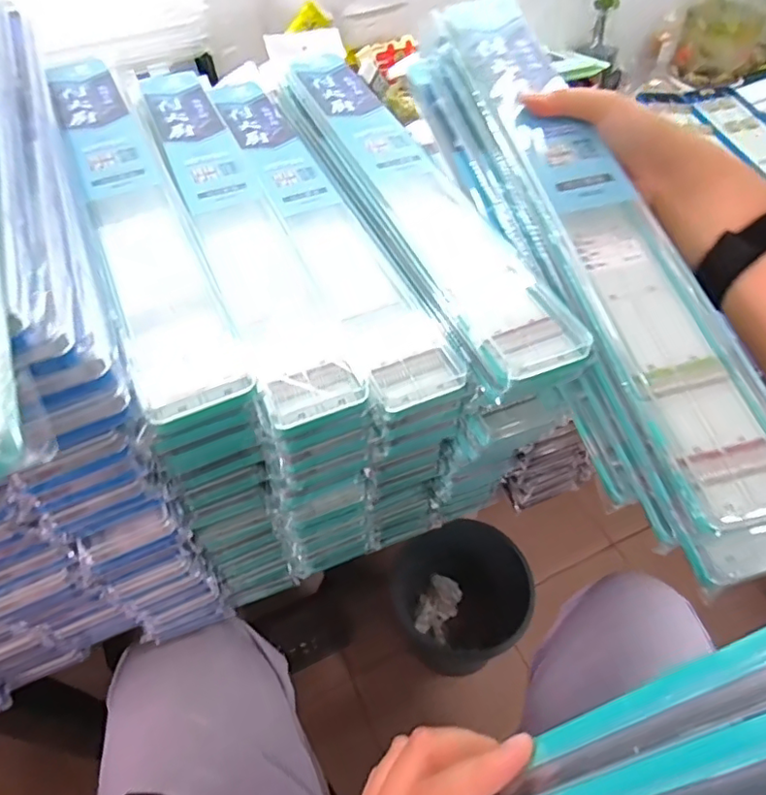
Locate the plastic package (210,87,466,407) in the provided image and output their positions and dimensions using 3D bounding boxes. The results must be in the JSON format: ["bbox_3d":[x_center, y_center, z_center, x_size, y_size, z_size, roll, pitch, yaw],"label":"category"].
[{"bbox_3d":[-0.063,-0.160,0.463,0.060,0.031,0.442,-21,52,-13],"label":"plastic package"}]

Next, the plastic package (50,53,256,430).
[{"bbox_3d":[-0.186,-0.149,0.404,0.058,0.025,0.433,-23,53,-15],"label":"plastic package"}]

